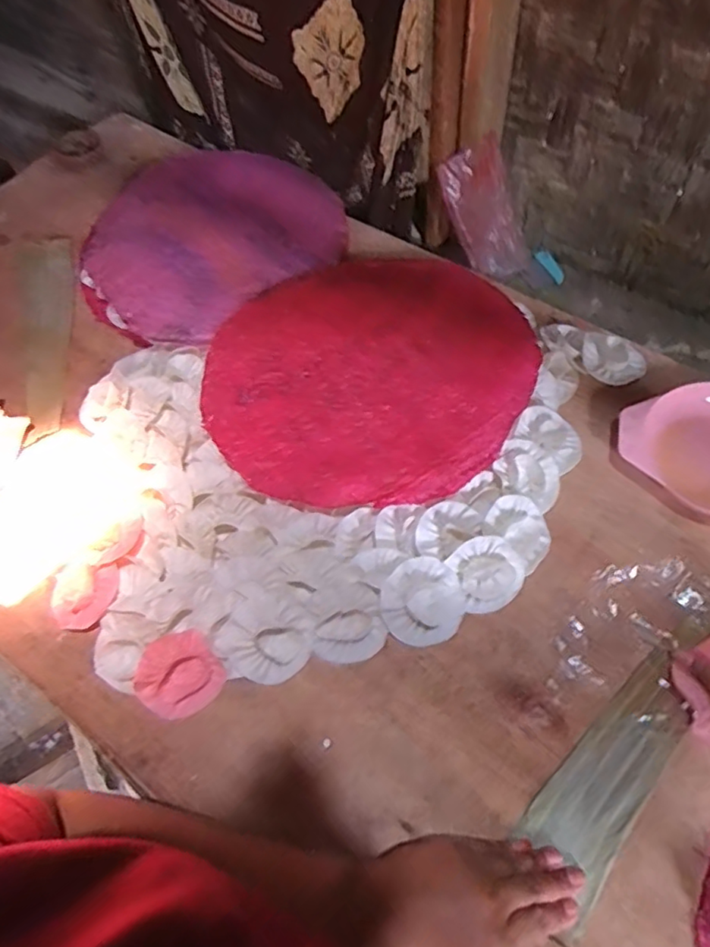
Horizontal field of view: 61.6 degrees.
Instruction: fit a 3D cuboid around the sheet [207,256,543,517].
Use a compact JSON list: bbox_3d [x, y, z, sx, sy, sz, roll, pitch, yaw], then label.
[{"bbox_3d":[0.014,-0.115,0.624,0.323,0.021,0.346,-2,60,3],"label":"sheet"}]

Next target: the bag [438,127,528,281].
[{"bbox_3d":[0.169,-0.334,0.780,0.082,0.174,0.025,-33,38,2],"label":"bag"}]

